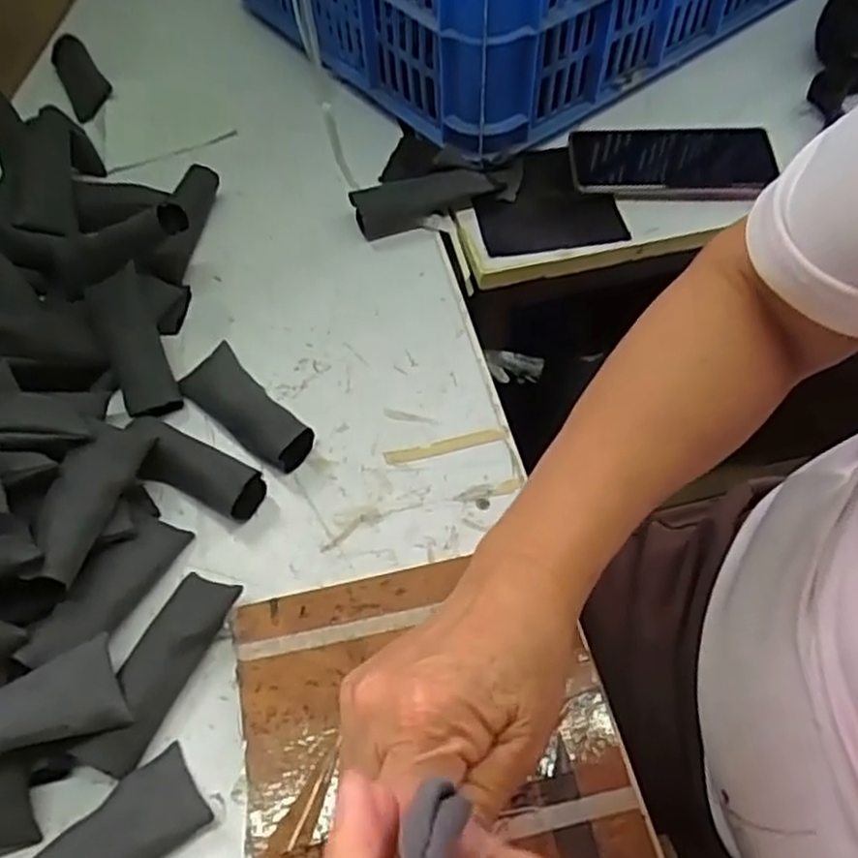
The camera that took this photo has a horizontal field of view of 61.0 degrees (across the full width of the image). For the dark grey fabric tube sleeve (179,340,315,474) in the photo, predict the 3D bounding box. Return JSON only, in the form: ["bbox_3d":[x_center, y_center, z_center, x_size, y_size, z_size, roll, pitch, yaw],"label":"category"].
[{"bbox_3d":[-0.117,-0.014,0.465,0.039,0.022,0.105,-38,64,-21],"label":"dark grey fabric tube sleeve"}]

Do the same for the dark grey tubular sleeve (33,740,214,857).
[{"bbox_3d":[-0.154,0.193,0.330,0.101,0.029,0.041,-34,62,-19],"label":"dark grey tubular sleeve"}]

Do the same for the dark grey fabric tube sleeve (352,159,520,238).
[{"bbox_3d":[0.010,-0.178,0.558,0.134,0.025,0.035,-16,58,-9],"label":"dark grey fabric tube sleeve"}]

